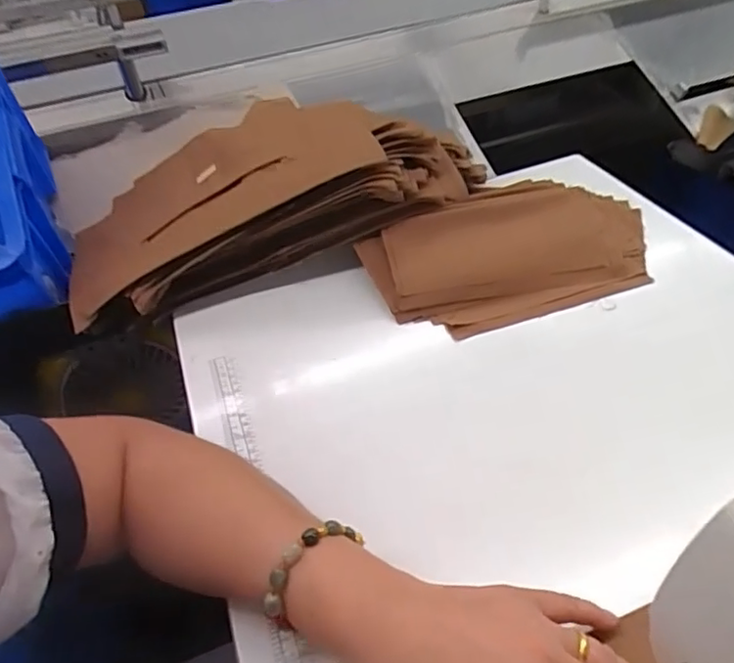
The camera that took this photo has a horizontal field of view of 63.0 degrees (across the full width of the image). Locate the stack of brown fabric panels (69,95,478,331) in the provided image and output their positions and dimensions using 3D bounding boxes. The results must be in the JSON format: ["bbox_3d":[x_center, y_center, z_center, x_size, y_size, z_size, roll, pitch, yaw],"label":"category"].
[{"bbox_3d":[-0.114,-0.167,0.669,0.443,0.106,0.235,-17,43,-10],"label":"stack of brown fabric panels"}]

